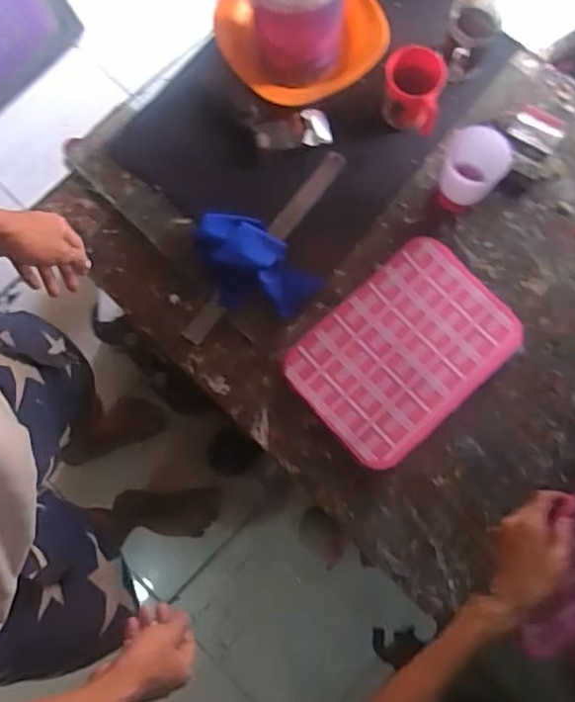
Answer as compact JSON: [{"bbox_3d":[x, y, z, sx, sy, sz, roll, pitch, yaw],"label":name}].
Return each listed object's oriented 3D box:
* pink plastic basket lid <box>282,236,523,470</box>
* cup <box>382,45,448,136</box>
[{"bbox_3d":[0.150,-0.001,0.782,0.275,0.011,0.194,-41,81,-8],"label":"pink plastic basket lid"},{"bbox_3d":[0.170,-0.349,0.812,0.085,0.090,0.067,27,79,5],"label":"cup"}]

